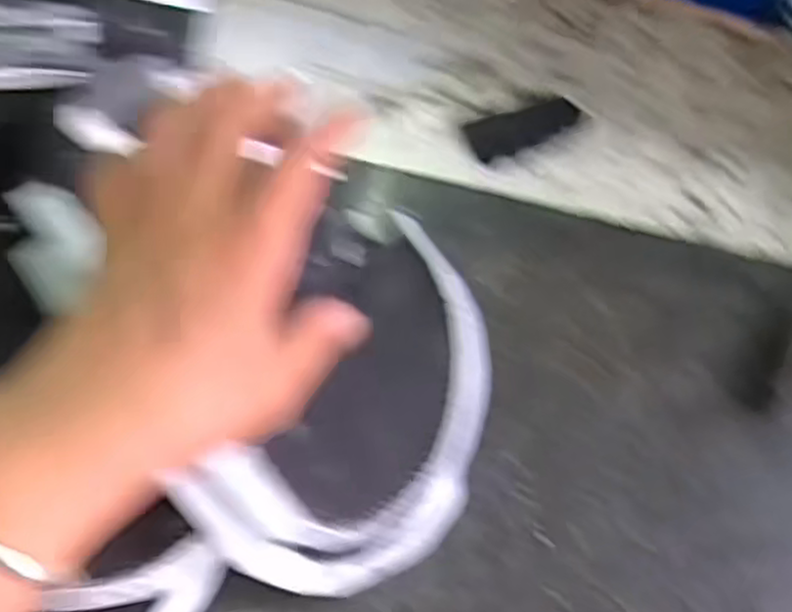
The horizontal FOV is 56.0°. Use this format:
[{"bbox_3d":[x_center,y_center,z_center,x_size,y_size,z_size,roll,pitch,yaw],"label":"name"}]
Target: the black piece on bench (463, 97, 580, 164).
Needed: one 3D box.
[{"bbox_3d":[0.106,-0.142,0.599,0.108,0.009,0.045,-17,63,-23],"label":"black piece on bench"}]

